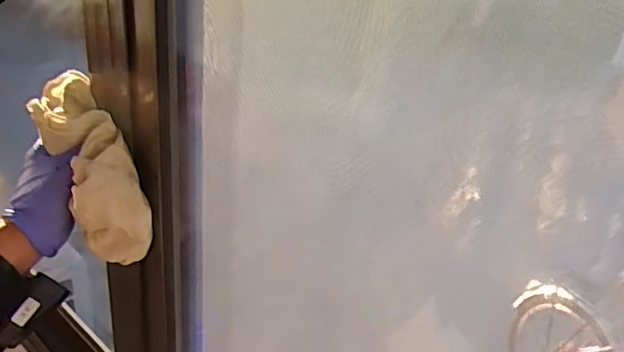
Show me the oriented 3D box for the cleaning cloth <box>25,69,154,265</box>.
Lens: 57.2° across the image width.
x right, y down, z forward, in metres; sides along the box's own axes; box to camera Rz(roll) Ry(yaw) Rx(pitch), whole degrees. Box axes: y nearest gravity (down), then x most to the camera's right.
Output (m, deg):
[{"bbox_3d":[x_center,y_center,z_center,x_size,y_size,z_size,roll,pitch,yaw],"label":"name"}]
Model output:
[{"bbox_3d":[-0.215,-0.015,0.545,0.061,0.196,0.081,-20,-9,-38],"label":"cleaning cloth"}]

